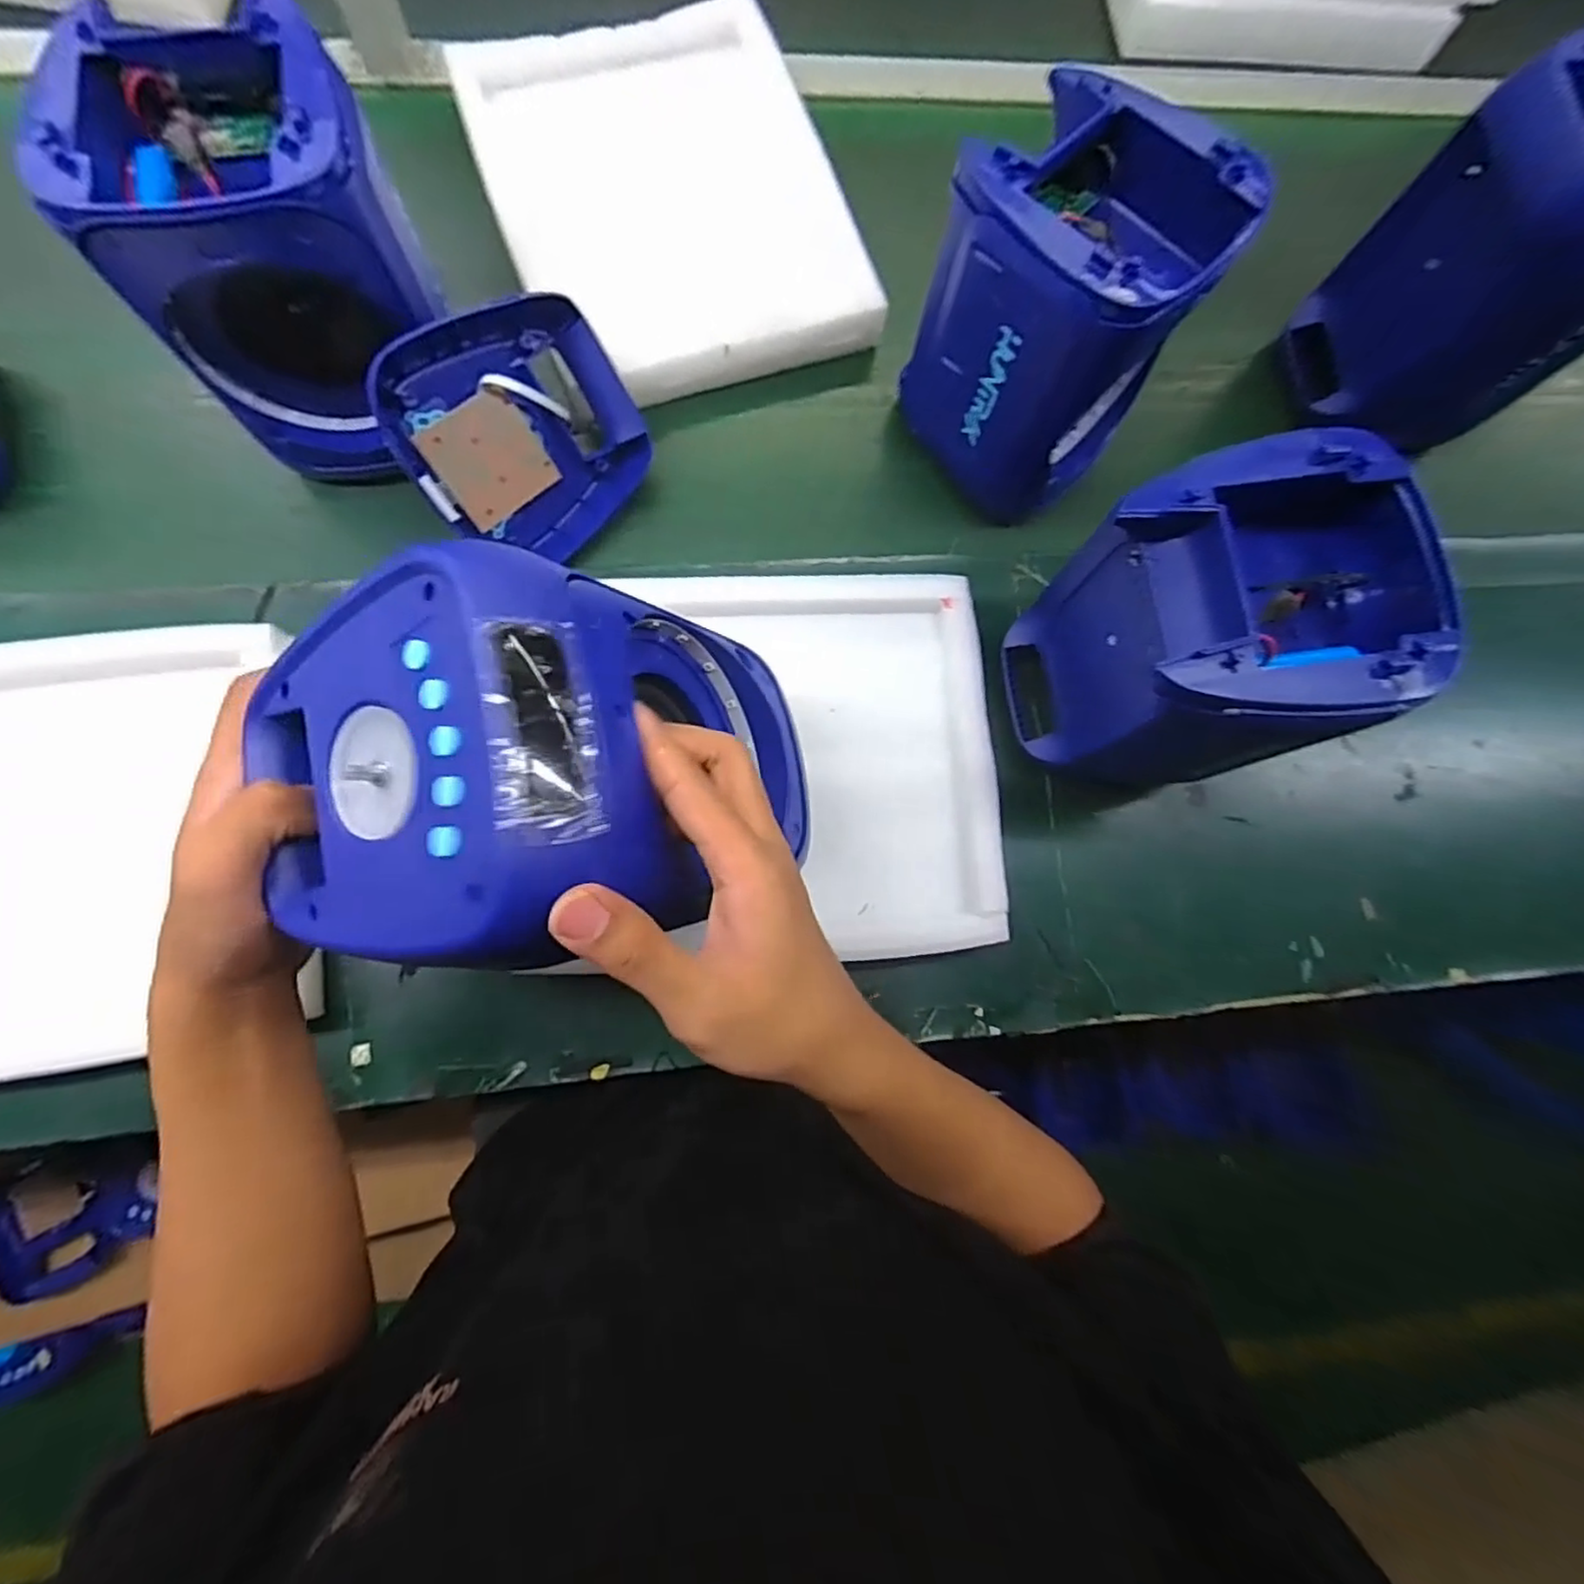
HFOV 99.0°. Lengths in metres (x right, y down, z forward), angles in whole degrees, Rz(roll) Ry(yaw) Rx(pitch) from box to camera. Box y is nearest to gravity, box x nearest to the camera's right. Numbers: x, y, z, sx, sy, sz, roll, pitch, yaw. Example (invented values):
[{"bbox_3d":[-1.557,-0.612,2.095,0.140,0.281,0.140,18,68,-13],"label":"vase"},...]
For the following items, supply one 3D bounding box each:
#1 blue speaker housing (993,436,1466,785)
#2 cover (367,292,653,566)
[{"bbox_3d":[0.274,-0.102,0.468,0.173,0.212,0.167,-9,77,-3],"label":"blue speaker housing"},{"bbox_3d":[-0.208,-0.275,0.520,0.177,0.159,0.035,-43,41,-15],"label":"cover"}]

